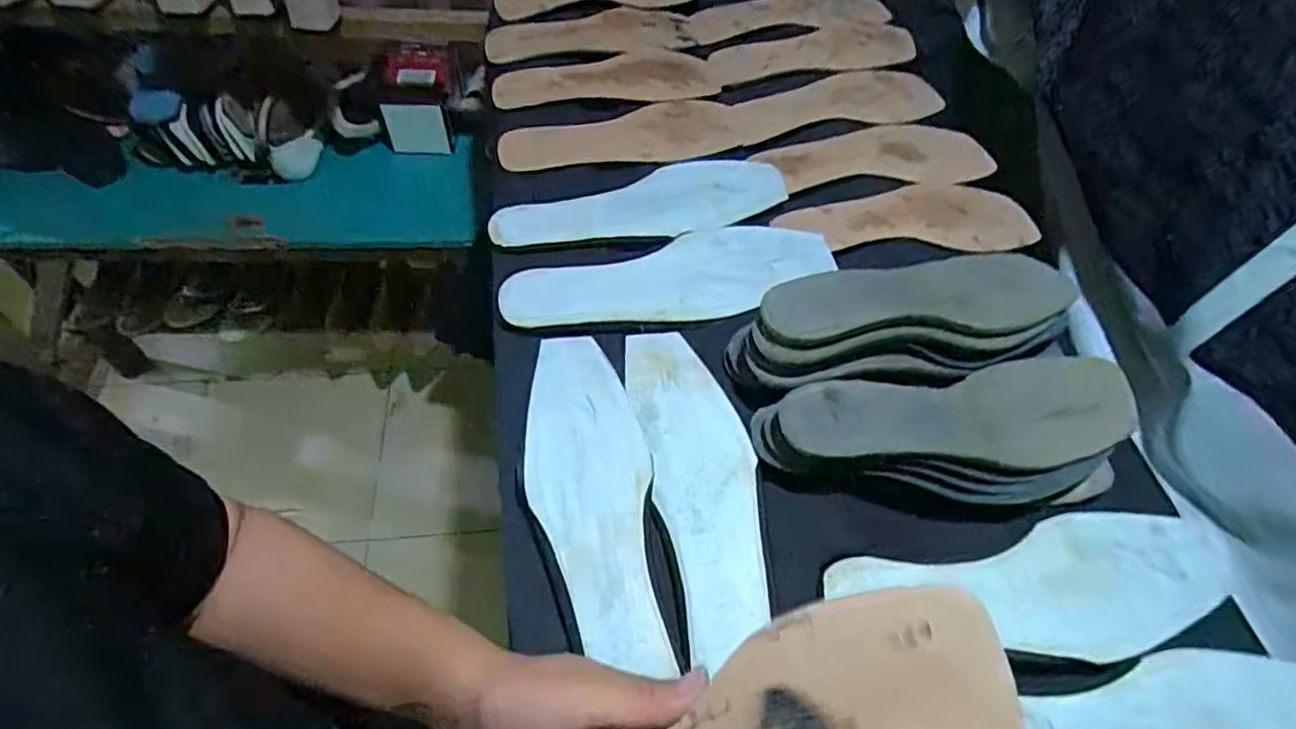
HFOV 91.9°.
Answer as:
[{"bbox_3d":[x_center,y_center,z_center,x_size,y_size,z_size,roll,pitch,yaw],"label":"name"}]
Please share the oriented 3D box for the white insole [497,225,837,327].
[{"bbox_3d":[0.025,-0.070,0.515,0.280,0.006,0.085,-15,59,-13],"label":"white insole"}]

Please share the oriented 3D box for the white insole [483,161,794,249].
[{"bbox_3d":[-0.003,-0.143,0.562,0.267,0.008,0.081,-15,59,-13],"label":"white insole"}]

